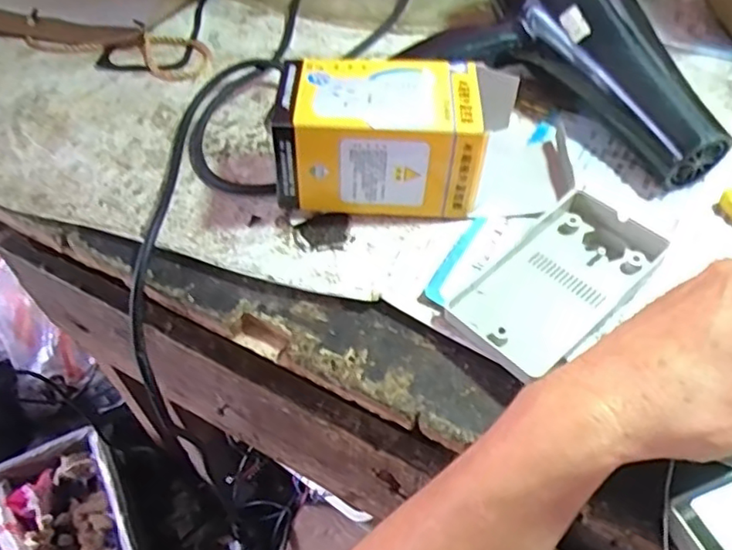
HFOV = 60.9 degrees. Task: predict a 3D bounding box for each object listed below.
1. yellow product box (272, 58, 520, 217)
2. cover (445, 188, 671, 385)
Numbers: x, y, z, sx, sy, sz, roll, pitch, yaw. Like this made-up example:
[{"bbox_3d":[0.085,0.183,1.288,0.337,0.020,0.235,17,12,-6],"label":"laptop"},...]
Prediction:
[{"bbox_3d":[0.021,-0.087,0.387,0.143,0.071,0.079,1,53,3],"label":"yellow product box"},{"bbox_3d":[0.105,0.005,0.341,0.114,0.018,0.065,-37,60,-24],"label":"cover"}]

